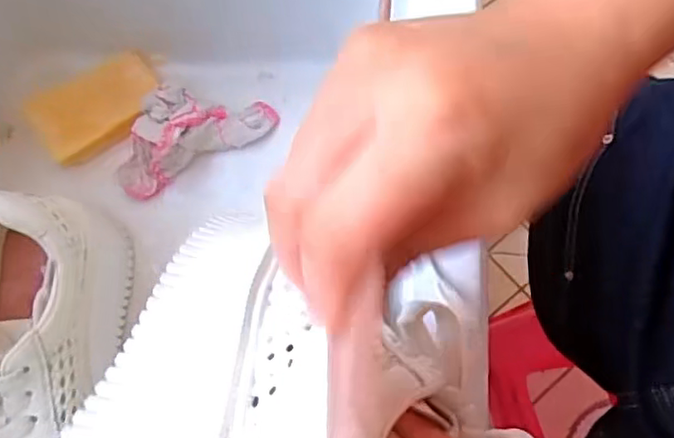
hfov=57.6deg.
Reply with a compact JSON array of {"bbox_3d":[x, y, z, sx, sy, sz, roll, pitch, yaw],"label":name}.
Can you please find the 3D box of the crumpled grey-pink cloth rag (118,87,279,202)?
[{"bbox_3d":[-0.114,-0.073,0.459,0.125,0.040,0.066,-28,71,-9],"label":"crumpled grey-pink cloth rag"}]

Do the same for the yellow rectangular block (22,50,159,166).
[{"bbox_3d":[-0.183,-0.086,0.469,0.095,0.025,0.056,-38,106,-14],"label":"yellow rectangular block"}]

